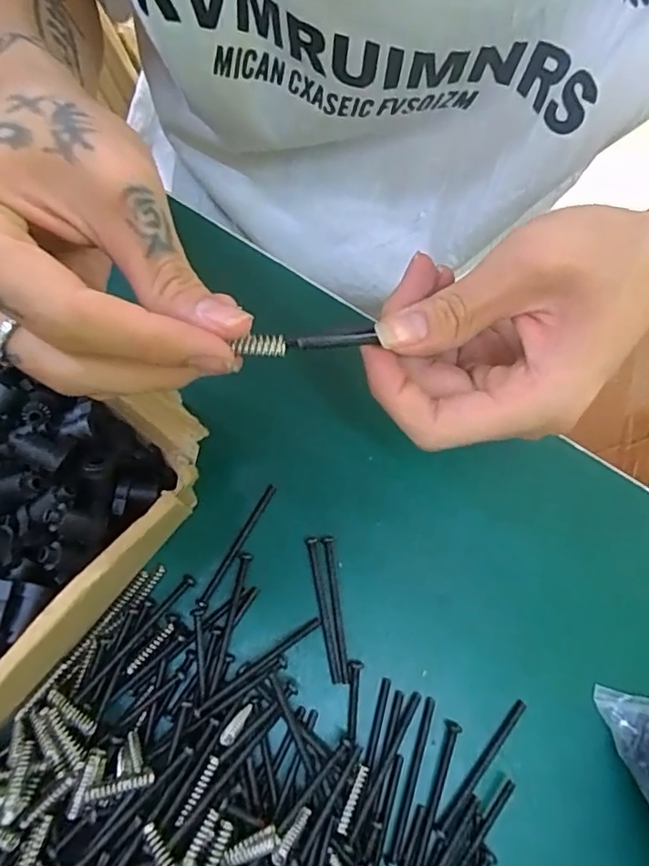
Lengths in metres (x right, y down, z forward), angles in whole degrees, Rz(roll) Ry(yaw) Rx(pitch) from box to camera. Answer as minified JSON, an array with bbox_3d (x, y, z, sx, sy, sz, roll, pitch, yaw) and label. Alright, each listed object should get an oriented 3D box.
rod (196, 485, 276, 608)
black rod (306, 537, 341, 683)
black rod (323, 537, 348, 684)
[{"bbox_3d":[-0.040,0.051,0.244,0.005,0.005,0.062,30,76,7],"label":"rod"},{"bbox_3d":[-0.001,0.078,0.238,0.004,0.004,0.062,-10,74,-4],"label":"black rod"},{"bbox_3d":[0.005,0.077,0.237,0.004,0.004,0.062,-7,74,-3],"label":"black rod"}]

